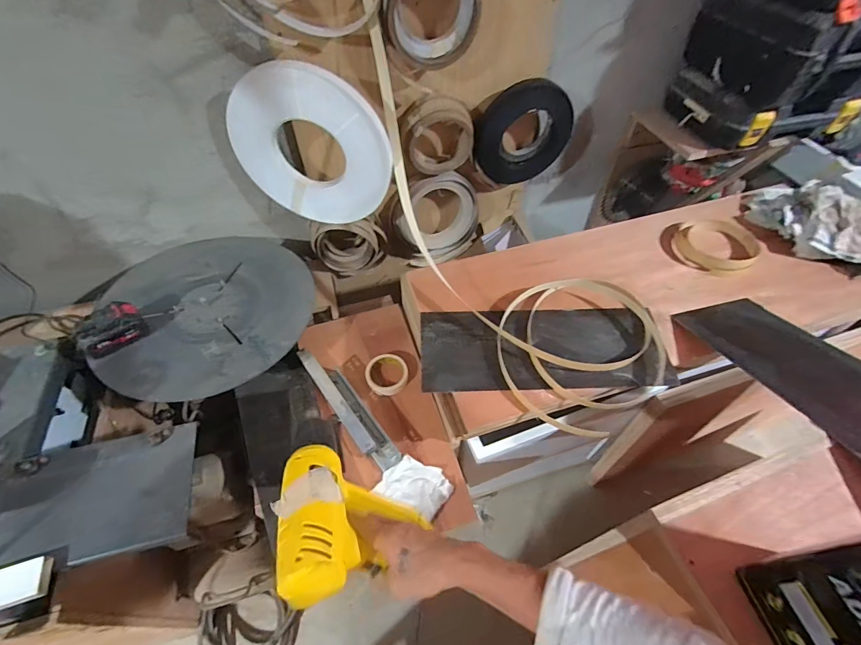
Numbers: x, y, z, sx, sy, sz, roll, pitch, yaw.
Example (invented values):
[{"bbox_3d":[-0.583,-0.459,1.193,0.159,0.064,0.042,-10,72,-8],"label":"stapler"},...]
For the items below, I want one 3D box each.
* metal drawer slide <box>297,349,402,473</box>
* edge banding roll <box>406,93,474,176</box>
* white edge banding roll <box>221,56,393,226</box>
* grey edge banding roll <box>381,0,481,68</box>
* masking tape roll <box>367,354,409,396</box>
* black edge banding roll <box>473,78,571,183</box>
[{"bbox_3d":[-0.186,0.175,0.880,0.063,0.035,0.333,-32,60,-21],"label":"metal drawer slide"},{"bbox_3d":[0.024,-0.450,0.984,0.171,0.176,0.056,-14,55,-10],"label":"edge banding roll"},{"bbox_3d":[-0.260,-0.367,0.885,0.352,0.329,0.033,7,54,6],"label":"white edge banding roll"},{"bbox_3d":[0.002,-0.597,0.775,0.195,0.200,0.042,-18,55,-12],"label":"grey edge banding roll"},{"bbox_3d":[-0.101,0.118,0.938,0.096,0.019,0.102,0,53,0],"label":"masking tape roll"},{"bbox_3d":[0.246,-0.492,1.080,0.269,0.265,0.044,-14,55,-10],"label":"black edge banding roll"}]

